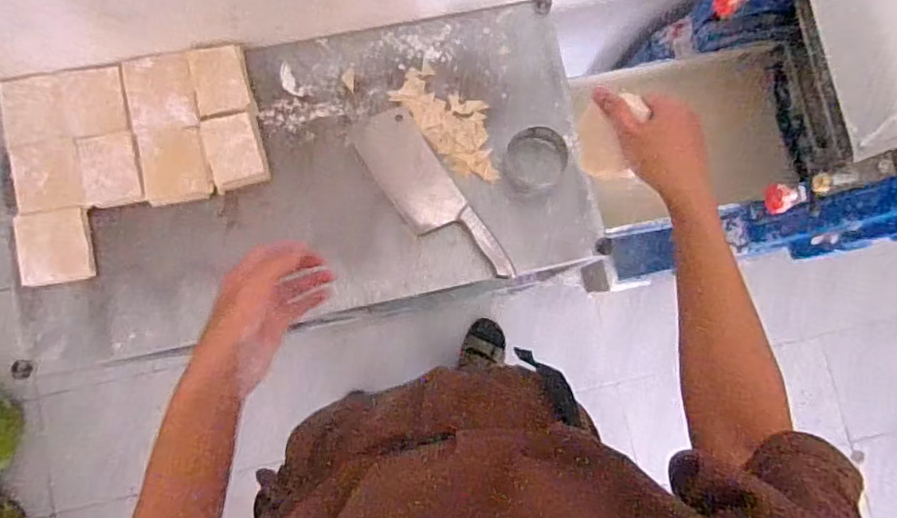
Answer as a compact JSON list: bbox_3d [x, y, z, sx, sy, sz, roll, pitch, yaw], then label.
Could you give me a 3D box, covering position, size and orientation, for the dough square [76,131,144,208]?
[{"bbox_3d":[-0.439,-0.116,0.715,0.070,0.011,0.091,-11,84,-4],"label":"dough square"}]

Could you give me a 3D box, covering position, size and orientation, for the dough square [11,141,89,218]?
[{"bbox_3d":[-0.506,-0.105,0.700,0.074,0.012,0.090,-12,83,-20],"label":"dough square"}]

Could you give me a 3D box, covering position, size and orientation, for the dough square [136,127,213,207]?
[{"bbox_3d":[-0.363,-0.124,0.732,0.080,0.017,0.098,-11,84,-4],"label":"dough square"}]

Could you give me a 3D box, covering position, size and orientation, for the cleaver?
[{"bbox_3d":[-0.026,-0.082,0.753,0.085,0.025,0.283,-33,86,-6],"label":"cleaver"}]

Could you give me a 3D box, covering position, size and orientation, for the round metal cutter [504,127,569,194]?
[{"bbox_3d":[0.120,-0.135,0.759,0.082,0.031,0.085,0,83,-3],"label":"round metal cutter"}]

